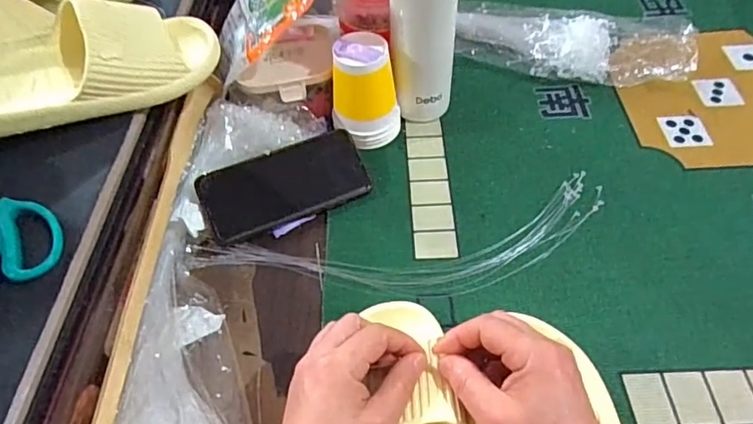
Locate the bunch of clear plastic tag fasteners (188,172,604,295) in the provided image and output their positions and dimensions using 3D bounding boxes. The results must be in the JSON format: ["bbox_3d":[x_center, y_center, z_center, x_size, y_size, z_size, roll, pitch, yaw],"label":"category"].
[{"bbox_3d":[0.027,0.037,0.478,0.388,0.006,0.098,-10,54,-3],"label":"bunch of clear plastic tag fasteners"}]

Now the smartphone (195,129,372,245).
[{"bbox_3d":[-0.088,-0.027,0.507,0.155,0.007,0.076,-22,73,-13],"label":"smartphone"}]

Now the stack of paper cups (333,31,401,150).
[{"bbox_3d":[-0.012,-0.119,0.533,0.070,0.103,0.068,-2,54,3],"label":"stack of paper cups"}]

